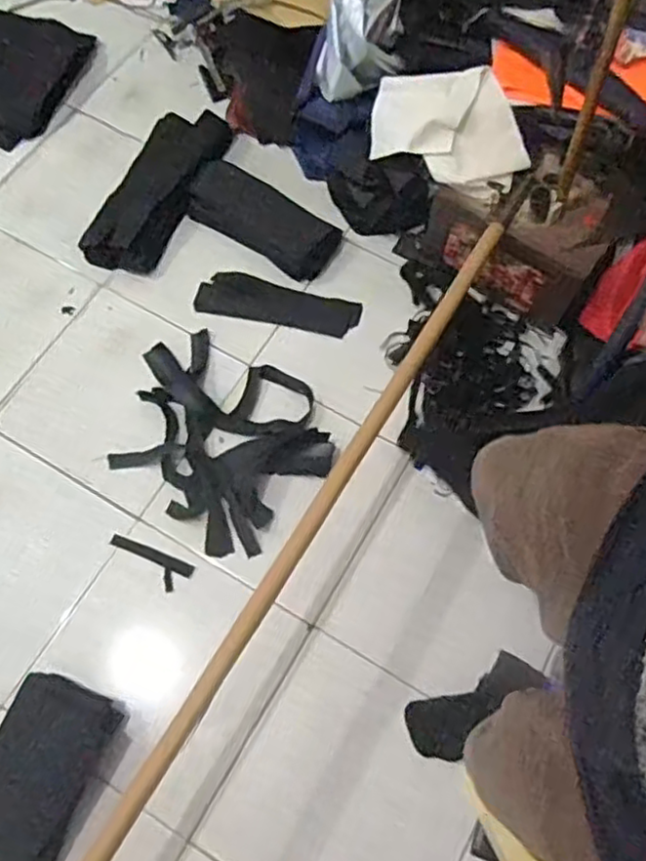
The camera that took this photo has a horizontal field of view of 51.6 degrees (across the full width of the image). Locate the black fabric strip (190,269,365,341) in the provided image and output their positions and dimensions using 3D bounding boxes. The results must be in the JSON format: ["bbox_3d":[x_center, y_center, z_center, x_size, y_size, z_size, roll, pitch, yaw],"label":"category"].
[{"bbox_3d":[-0.099,-0.289,1.522,0.363,0.010,0.113,12,67,-1],"label":"black fabric strip"}]

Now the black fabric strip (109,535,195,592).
[{"bbox_3d":[-0.335,0.256,1.286,0.169,0.007,0.060,22,72,4],"label":"black fabric strip"}]

